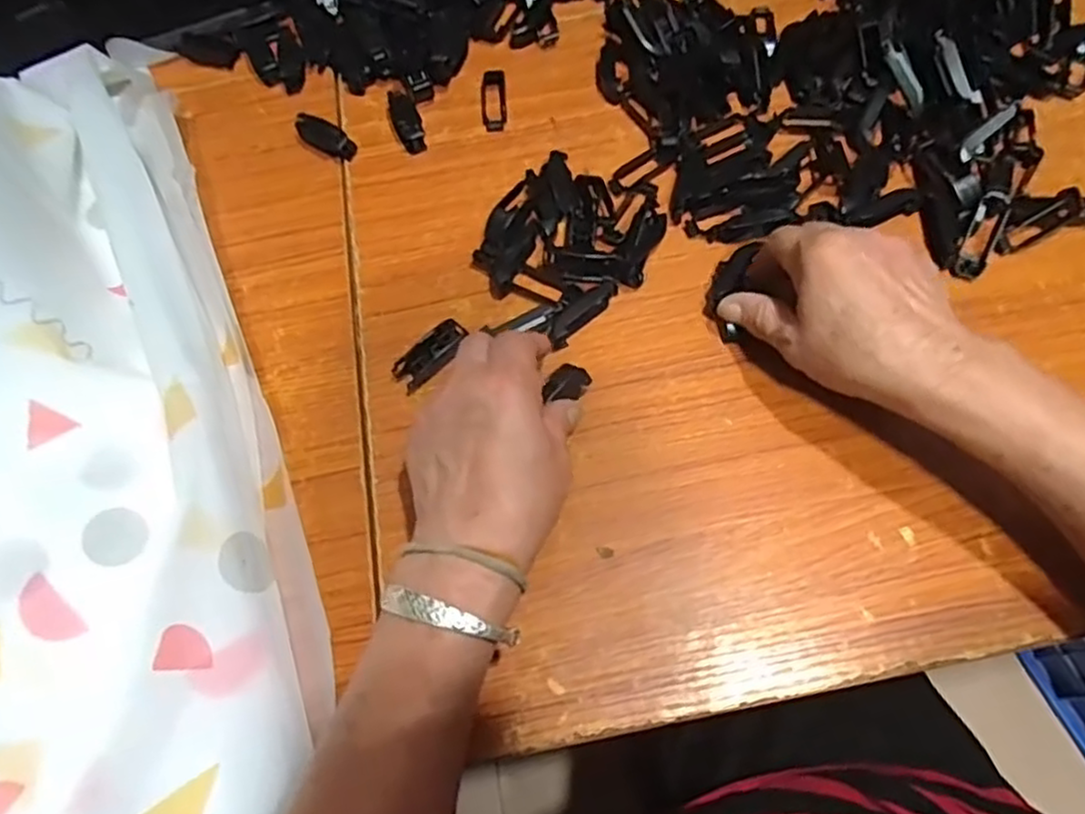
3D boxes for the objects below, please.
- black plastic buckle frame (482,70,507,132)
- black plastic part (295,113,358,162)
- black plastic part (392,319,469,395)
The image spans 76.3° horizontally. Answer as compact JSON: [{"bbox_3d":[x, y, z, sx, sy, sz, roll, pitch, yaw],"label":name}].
[{"bbox_3d":[-0.035,-0.225,0.506,0.018,0.007,0.054,-3,71,-2],"label":"black plastic buckle frame"},{"bbox_3d":[-0.155,-0.193,0.494,0.047,0.017,0.016,29,71,15],"label":"black plastic part"},{"bbox_3d":[-0.067,-0.031,0.418,0.019,0.013,0.050,41,74,19],"label":"black plastic part"}]

